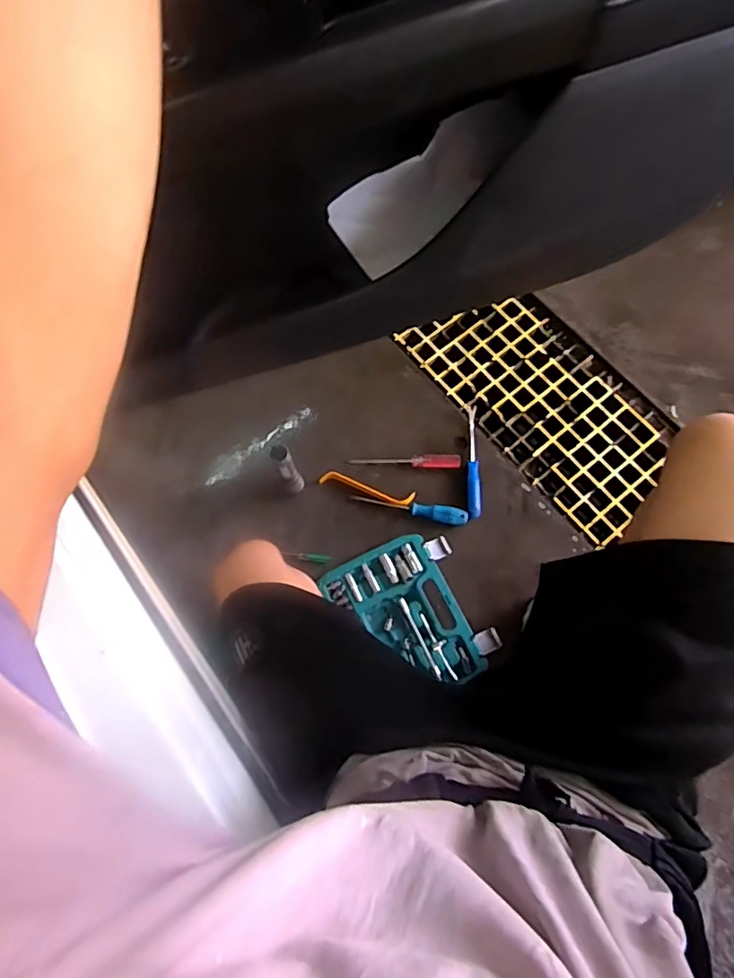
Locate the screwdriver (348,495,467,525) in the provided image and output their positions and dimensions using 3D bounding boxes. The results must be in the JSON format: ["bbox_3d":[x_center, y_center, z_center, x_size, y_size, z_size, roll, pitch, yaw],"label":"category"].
[{"bbox_3d":[0.075,0.028,0.941,0.201,0.024,0.027,15,73,6],"label":"screwdriver"}]

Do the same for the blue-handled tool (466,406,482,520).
[{"bbox_3d":[0.193,-0.052,0.970,0.028,0.021,0.218,4,72,3],"label":"blue-handled tool"}]

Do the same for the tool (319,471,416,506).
[{"bbox_3d":[0.000,-0.001,0.960,0.169,0.009,0.030,14,73,6],"label":"tool"}]

